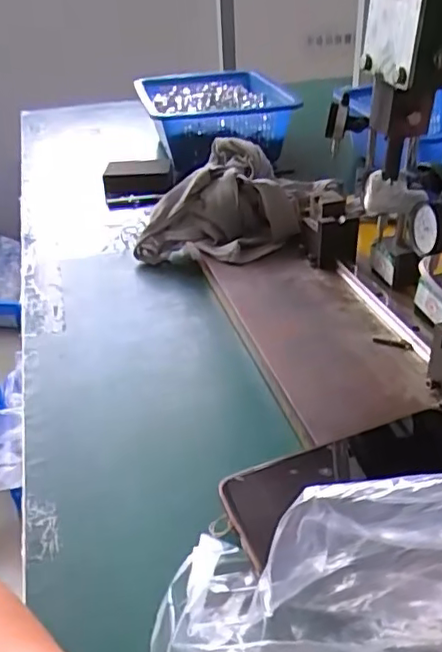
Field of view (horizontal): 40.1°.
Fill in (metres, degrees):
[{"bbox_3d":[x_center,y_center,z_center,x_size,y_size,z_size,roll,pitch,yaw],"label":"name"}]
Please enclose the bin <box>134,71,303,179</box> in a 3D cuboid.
[{"bbox_3d":[-0.016,-0.345,0.994,0.223,0.082,0.310,-7,32,-4],"label":"bin"}]

